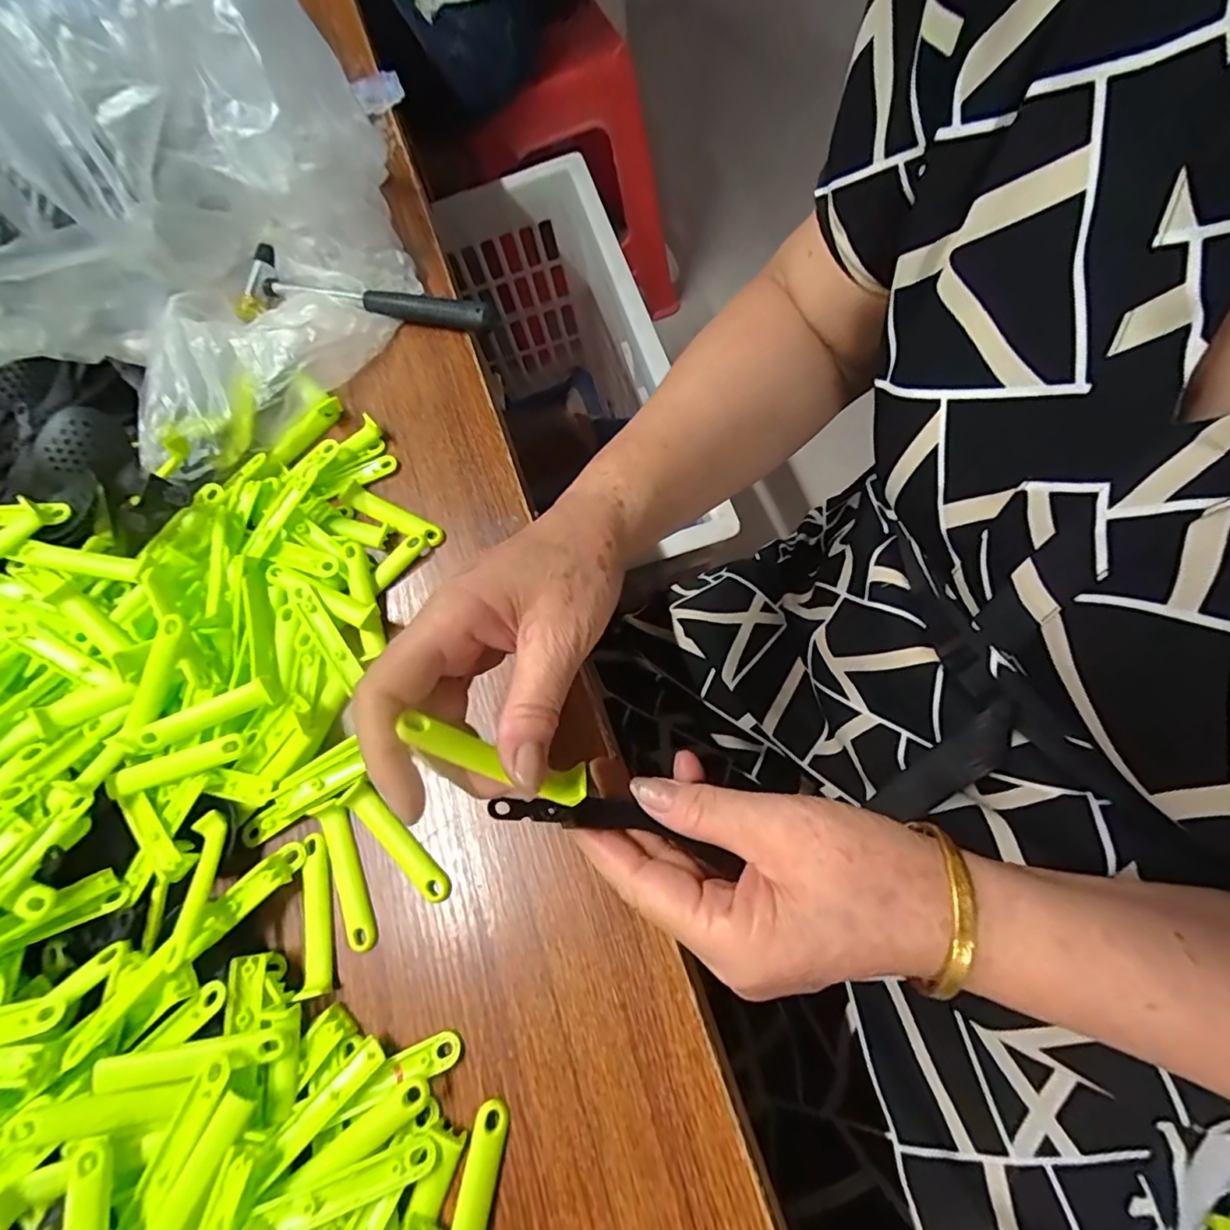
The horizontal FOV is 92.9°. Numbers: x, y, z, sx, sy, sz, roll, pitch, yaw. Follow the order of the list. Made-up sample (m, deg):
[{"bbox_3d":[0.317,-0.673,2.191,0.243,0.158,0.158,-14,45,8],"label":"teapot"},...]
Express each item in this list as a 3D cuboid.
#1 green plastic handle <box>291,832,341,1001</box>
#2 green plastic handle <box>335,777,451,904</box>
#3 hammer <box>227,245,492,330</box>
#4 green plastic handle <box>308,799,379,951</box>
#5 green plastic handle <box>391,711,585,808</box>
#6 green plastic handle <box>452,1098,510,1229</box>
[{"bbox_3d":[-0.153,0.152,0.300,0.015,0.009,0.075,-10,68,-6],"label":"green plastic handle"},{"bbox_3d":[-0.115,0.117,0.310,0.080,0.007,0.023,39,72,13],"label":"green plastic handle"},{"bbox_3d":[-0.186,-0.244,0.434,0.207,0.026,0.052,9,68,3],"label":"hammer"},{"bbox_3d":[-0.141,0.135,0.305,0.017,0.009,0.076,-21,70,-10],"label":"green plastic handle"},{"bbox_3d":[-0.044,0.055,0.223,0.071,0.009,0.015,25,67,-21],"label":"green plastic handle"},{"bbox_3d":[-0.060,0.253,0.245,0.016,0.011,0.076,9,68,2],"label":"green plastic handle"}]

